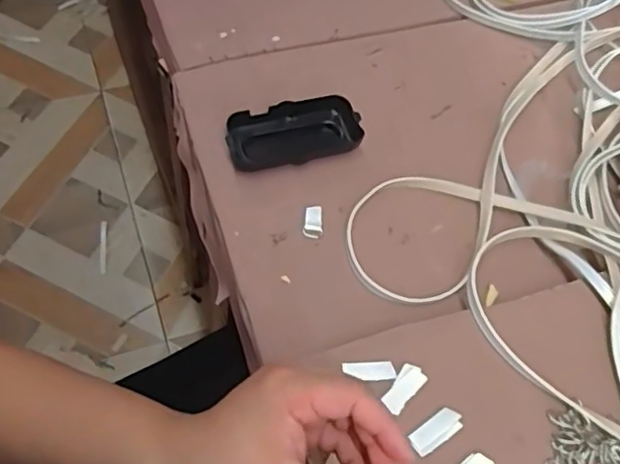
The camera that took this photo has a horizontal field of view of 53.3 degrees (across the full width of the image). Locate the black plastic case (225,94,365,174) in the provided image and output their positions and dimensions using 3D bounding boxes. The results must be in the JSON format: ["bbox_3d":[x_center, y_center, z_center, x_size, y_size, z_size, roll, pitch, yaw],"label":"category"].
[{"bbox_3d":[-0.014,-0.083,0.528,0.111,0.026,0.048,-12,66,-13],"label":"black plastic case"}]

